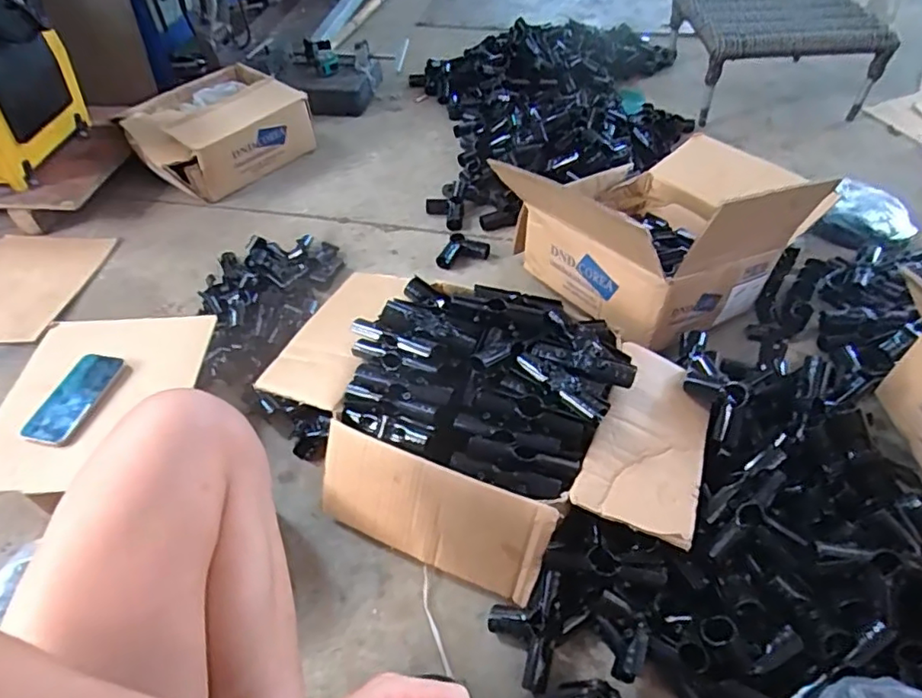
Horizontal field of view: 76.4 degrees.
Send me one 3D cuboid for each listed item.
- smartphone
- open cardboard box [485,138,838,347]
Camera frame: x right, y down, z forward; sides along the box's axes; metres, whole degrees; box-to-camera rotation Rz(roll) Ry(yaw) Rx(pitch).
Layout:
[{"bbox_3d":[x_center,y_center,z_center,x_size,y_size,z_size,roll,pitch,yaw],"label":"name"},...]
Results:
[{"bbox_3d":[-0.534,0.064,0.808,0.074,0.015,0.146,5,47,8],"label":"smartphone"},{"bbox_3d":[0.354,-0.220,0.998,0.476,0.259,0.349,-25,51,-19],"label":"open cardboard box"}]

